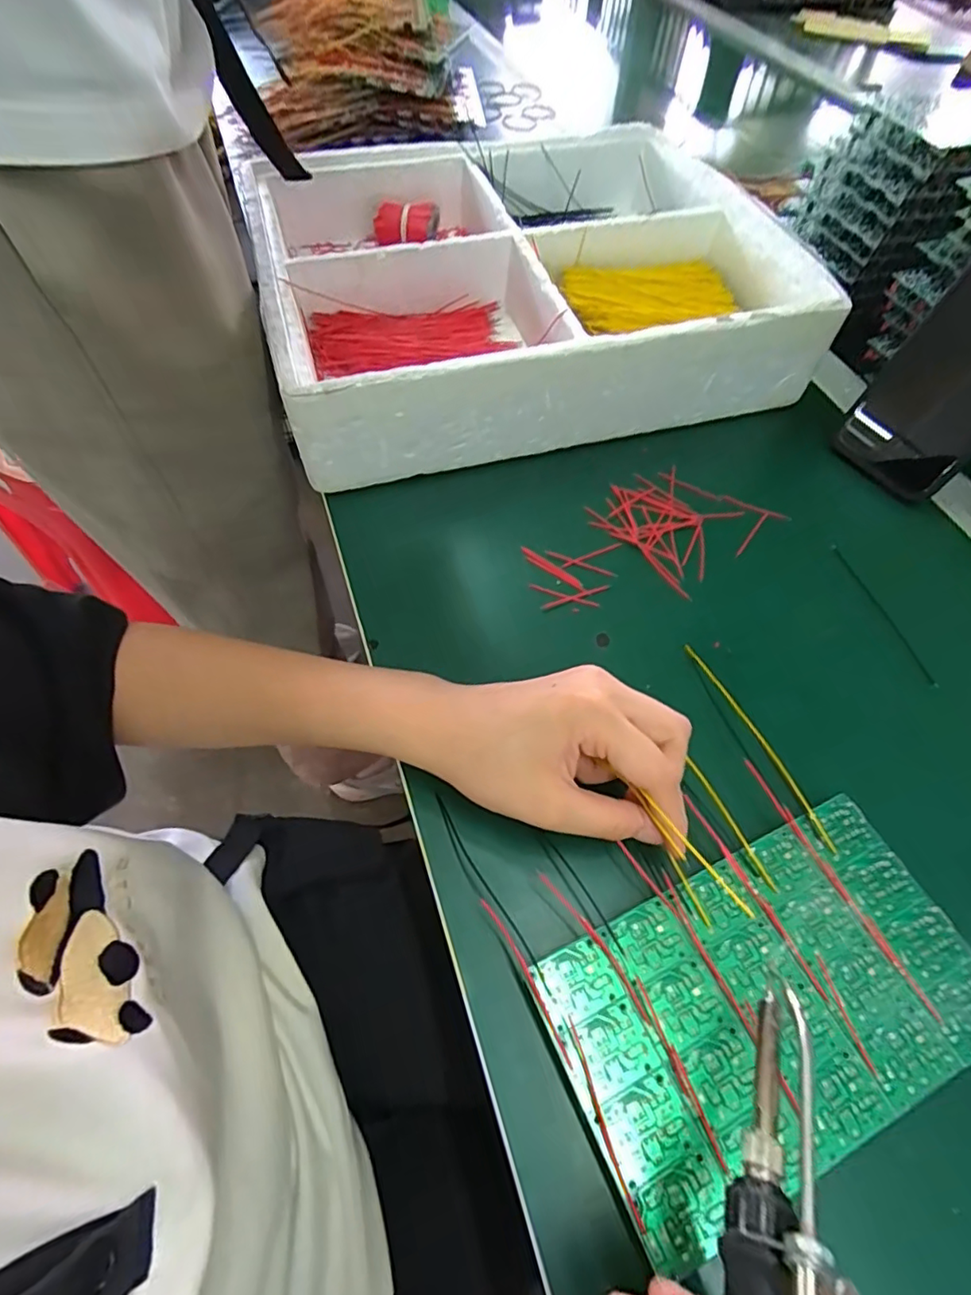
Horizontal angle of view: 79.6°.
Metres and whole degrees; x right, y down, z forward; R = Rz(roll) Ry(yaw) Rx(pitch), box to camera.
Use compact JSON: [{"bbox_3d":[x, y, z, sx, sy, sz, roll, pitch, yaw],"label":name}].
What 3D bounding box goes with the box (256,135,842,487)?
[{"bbox_3d":[0.025,-0.293,0.465,0.383,0.078,0.318,-13,60,-10],"label":"box"}]

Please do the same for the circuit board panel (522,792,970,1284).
[{"bbox_3d":[0.115,0.141,0.236,0.172,0.004,0.100,-22,61,-14],"label":"circuit board panel"}]

